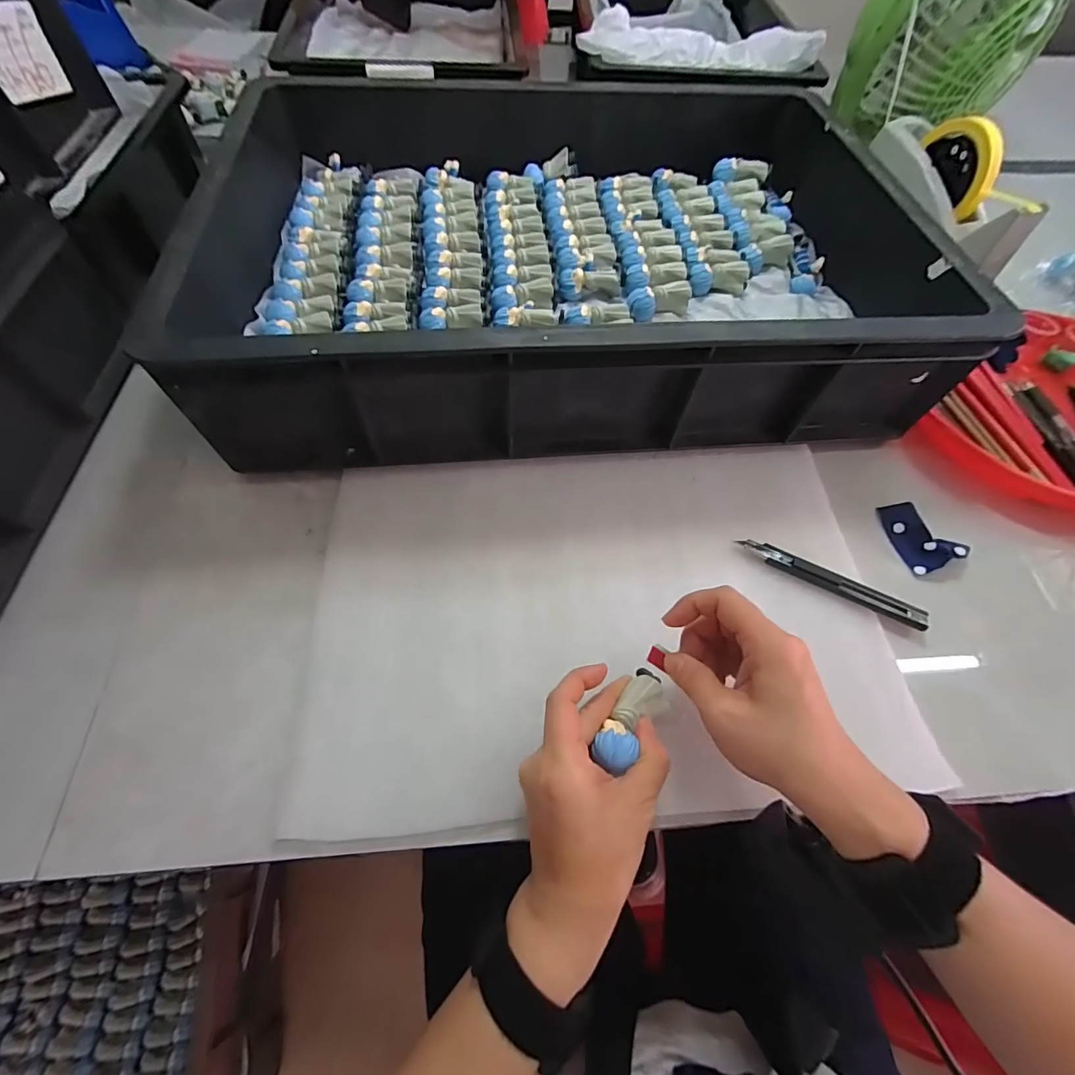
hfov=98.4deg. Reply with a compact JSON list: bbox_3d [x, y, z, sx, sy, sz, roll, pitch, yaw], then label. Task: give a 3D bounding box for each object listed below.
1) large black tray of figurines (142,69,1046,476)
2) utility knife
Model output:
[{"bbox_3d":[0.037,-0.278,0.453,0.605,0.129,0.439,-4,60,-6],"label":"large black tray of figurines"},{"bbox_3d":[0.222,0.033,0.351,0.137,0.005,0.017,26,64,11],"label":"utility knife"}]

